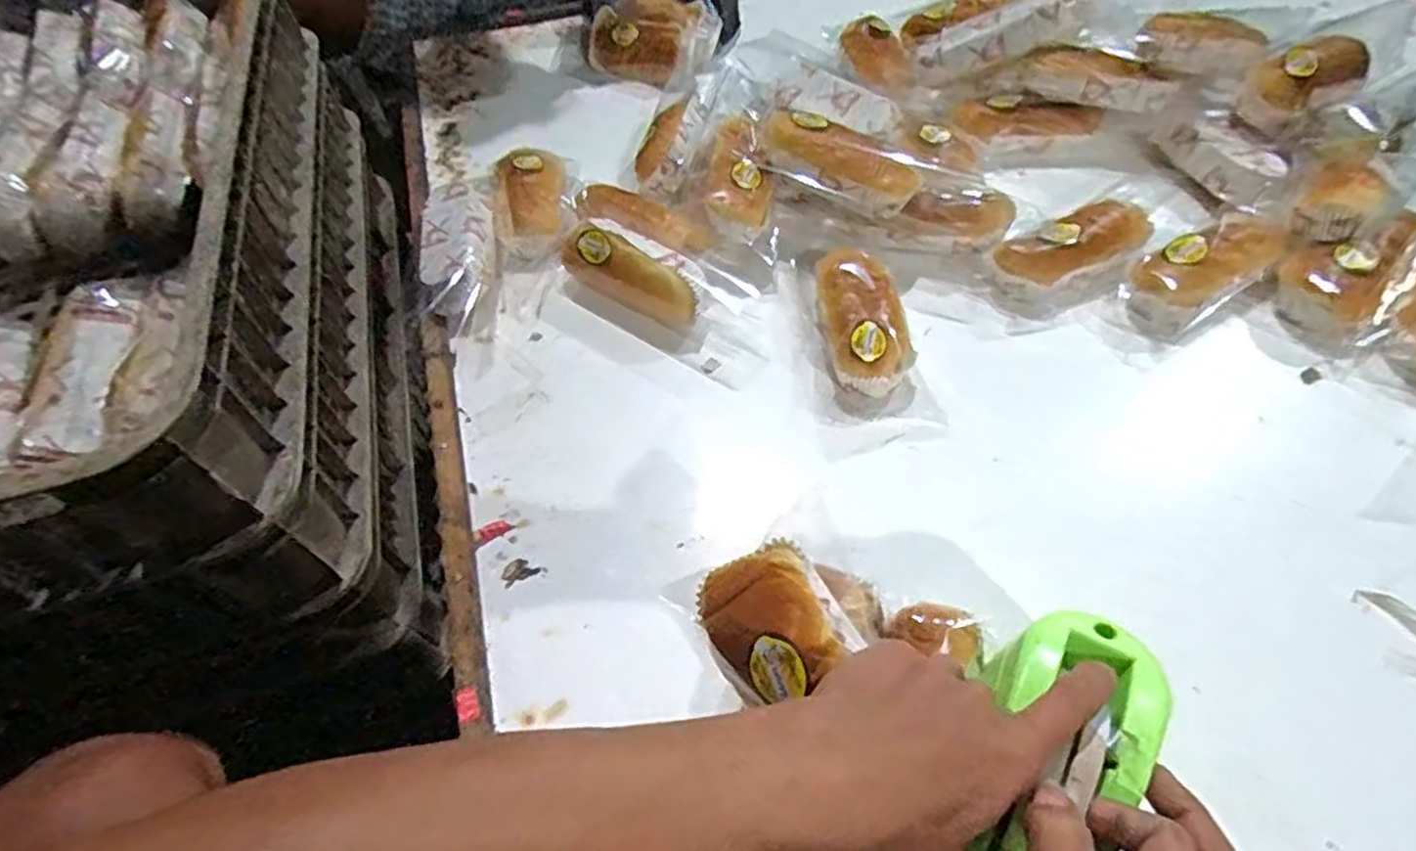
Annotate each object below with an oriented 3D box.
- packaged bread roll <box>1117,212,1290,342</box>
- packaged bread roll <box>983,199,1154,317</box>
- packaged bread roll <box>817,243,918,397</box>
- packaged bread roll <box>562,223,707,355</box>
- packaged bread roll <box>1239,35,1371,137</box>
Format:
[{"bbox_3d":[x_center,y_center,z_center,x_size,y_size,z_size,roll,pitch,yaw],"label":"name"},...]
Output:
[{"bbox_3d":[0.417,-0.134,0.605,0.145,0.053,0.073,-31,58,-2],"label":"packaged bread roll"},{"bbox_3d":[0.325,-0.153,0.636,0.153,0.044,0.072,-20,56,-10],"label":"packaged bread roll"},{"bbox_3d":[0.130,-0.088,0.608,0.067,0.042,0.143,-3,55,2],"label":"packaged bread roll"},{"bbox_3d":[-0.065,-0.128,0.648,0.149,0.076,0.038,26,35,17],"label":"packaged bread roll"},{"bbox_3d":[0.572,-0.333,0.682,0.147,0.050,0.060,-30,58,-16],"label":"packaged bread roll"}]

